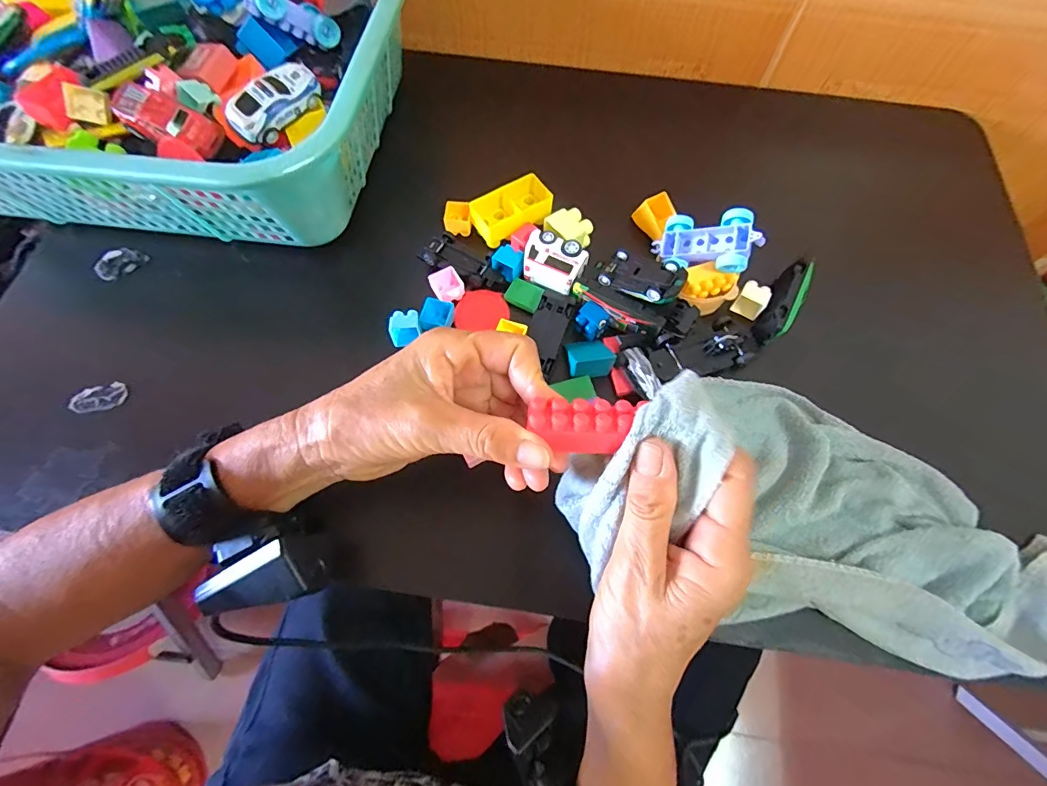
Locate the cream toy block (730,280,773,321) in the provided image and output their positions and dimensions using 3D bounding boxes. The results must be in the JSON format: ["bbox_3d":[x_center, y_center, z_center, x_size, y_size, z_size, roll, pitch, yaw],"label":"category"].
[{"bbox_3d":[0.171,-0.069,0.339,0.020,0.016,0.020,33,71,11],"label":"cream toy block"}]

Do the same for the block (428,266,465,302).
[{"bbox_3d":[-0.057,-0.081,0.341,0.020,0.015,0.020,-35,73,-14],"label":"block"}]

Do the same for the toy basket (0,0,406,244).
[{"bbox_3d":[-0.284,-0.253,0.356,0.378,0.113,0.294,4,68,0],"label":"toy basket"}]

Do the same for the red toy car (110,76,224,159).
[{"bbox_3d":[-0.237,-0.181,0.297,0.070,0.020,0.034,25,69,-4],"label":"red toy car"}]

